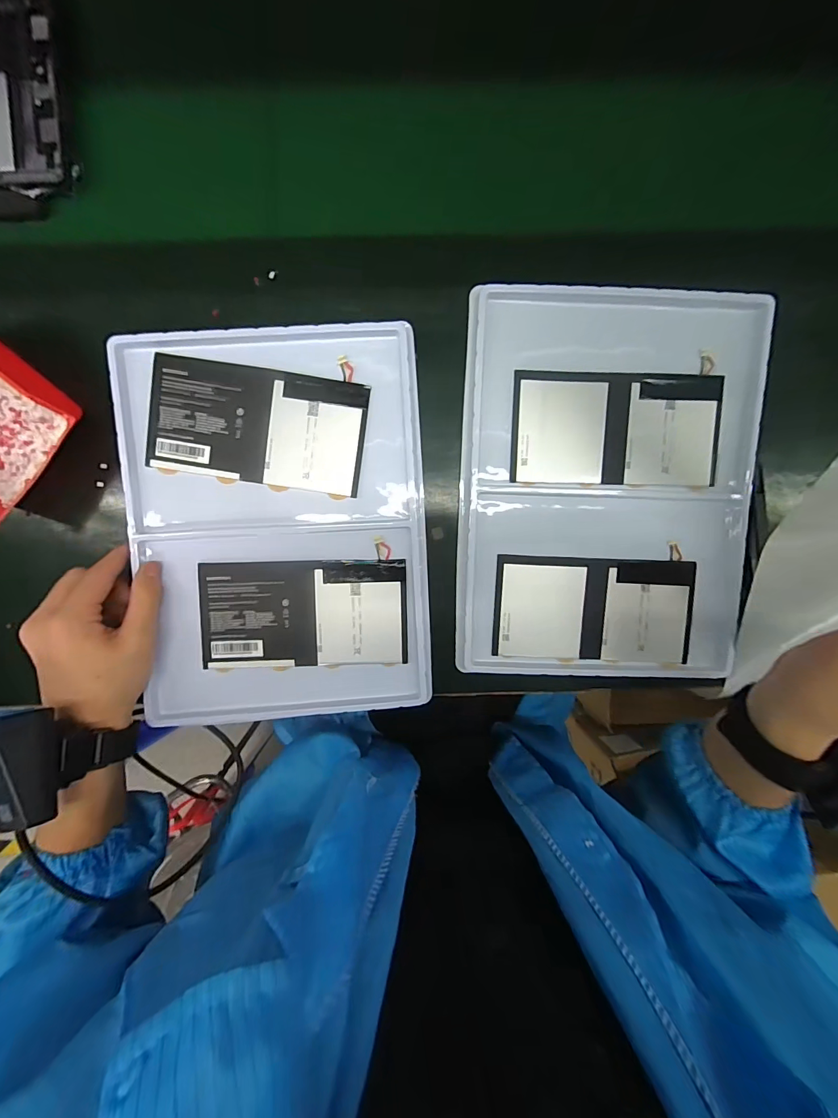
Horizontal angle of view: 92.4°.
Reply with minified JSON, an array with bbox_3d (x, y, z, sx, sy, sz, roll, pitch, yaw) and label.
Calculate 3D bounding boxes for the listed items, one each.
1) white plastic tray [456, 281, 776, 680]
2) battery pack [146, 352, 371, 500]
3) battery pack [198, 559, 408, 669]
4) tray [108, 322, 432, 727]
[{"bbox_3d":[0.158,-0.056,0.343,0.239,0.020,0.319,1,95,-1],"label":"white plastic tray"},{"bbox_3d":[-0.132,-0.108,0.331,0.171,0.005,0.092,8,95,-2],"label":"battery pack"},{"bbox_3d":[-0.098,0.048,0.345,0.172,0.005,0.090,-1,95,-1],"label":"battery pack"},{"bbox_3d":[-0.115,-0.023,0.340,0.236,0.013,0.317,-4,95,-1],"label":"tray"}]

